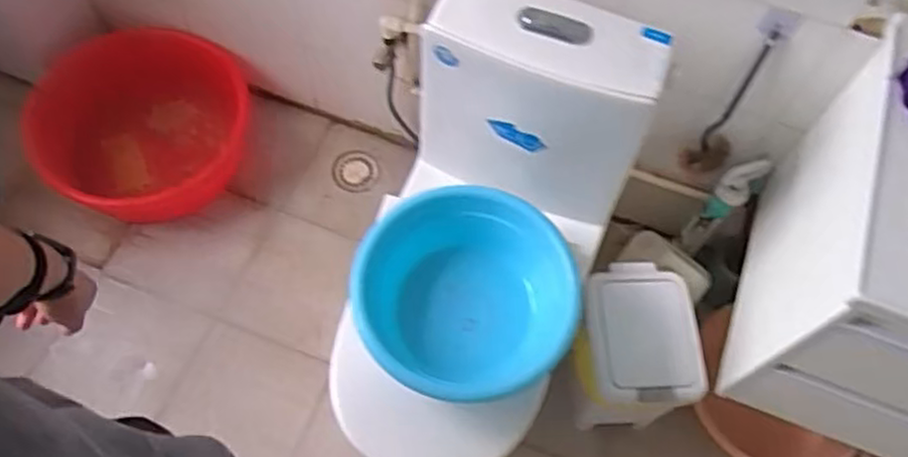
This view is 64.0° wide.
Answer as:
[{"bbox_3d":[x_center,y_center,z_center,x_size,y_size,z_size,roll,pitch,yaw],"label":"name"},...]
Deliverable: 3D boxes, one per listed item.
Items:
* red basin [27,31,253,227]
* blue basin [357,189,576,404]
[{"bbox_3d":[-0.764,-0.218,1.749,0.488,0.248,0.469,1,63,-2],"label":"red basin"},{"bbox_3d":[0.010,0.113,1.194,0.331,0.177,0.315,1,63,-2],"label":"blue basin"}]

